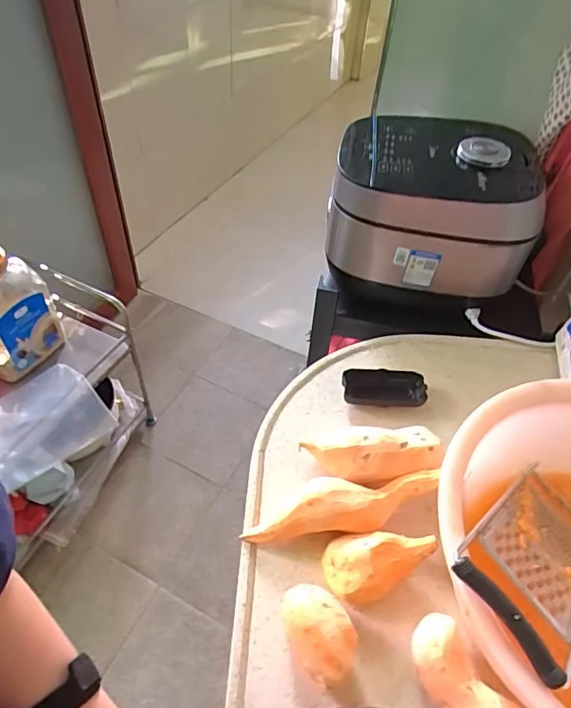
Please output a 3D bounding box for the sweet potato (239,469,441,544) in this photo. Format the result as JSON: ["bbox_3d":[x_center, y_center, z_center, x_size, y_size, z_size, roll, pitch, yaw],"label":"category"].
[{"bbox_3d":[0.062,0.162,0.530,0.204,0.045,0.054,-3,50,-7],"label":"sweet potato"}]

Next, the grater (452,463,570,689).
[{"bbox_3d":[0.244,0.187,0.466,0.110,0.023,0.267,43,28,27],"label":"grater"}]

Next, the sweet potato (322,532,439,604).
[{"bbox_3d":[0.095,0.217,0.500,0.110,0.046,0.059,2,50,-3],"label":"sweet potato"}]

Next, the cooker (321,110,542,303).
[{"bbox_3d":[0.249,-0.247,0.811,0.327,0.222,0.297,12,50,5],"label":"cooker"}]

